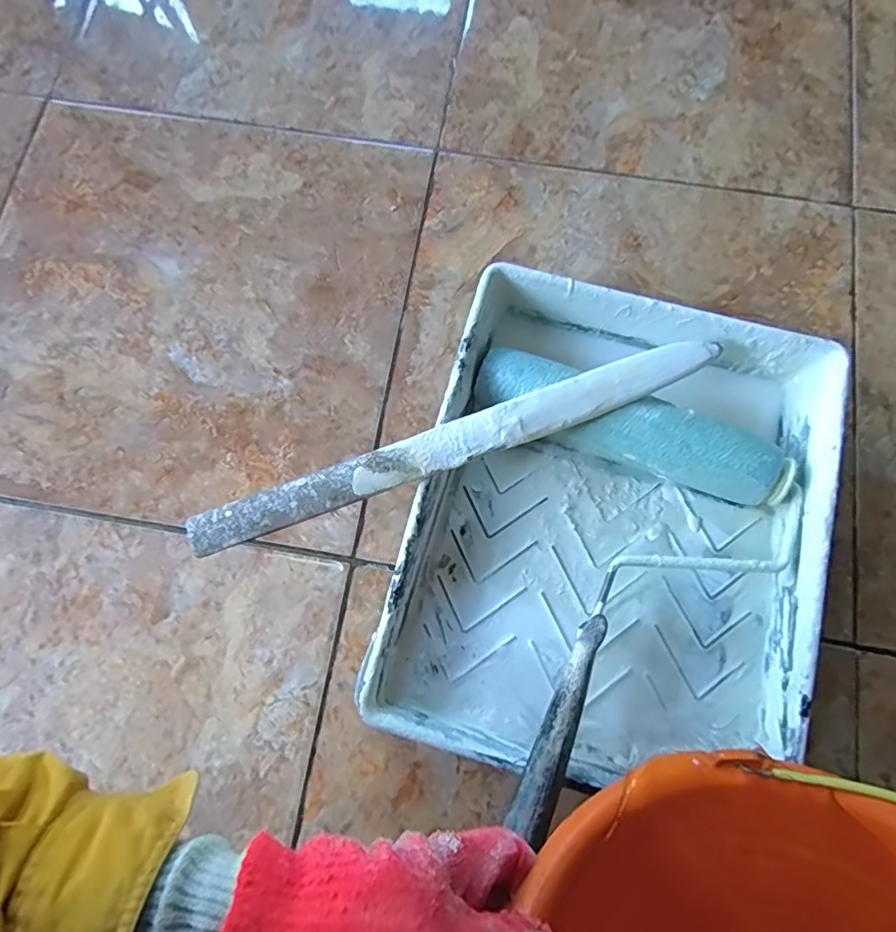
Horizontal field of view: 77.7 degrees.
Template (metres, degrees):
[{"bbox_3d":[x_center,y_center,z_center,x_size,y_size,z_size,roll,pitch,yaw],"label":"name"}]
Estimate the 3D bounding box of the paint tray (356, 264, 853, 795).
[{"bbox_3d":[0.120,0.044,0.421,0.278,0.074,0.342,15,77,4],"label":"paint tray"}]

